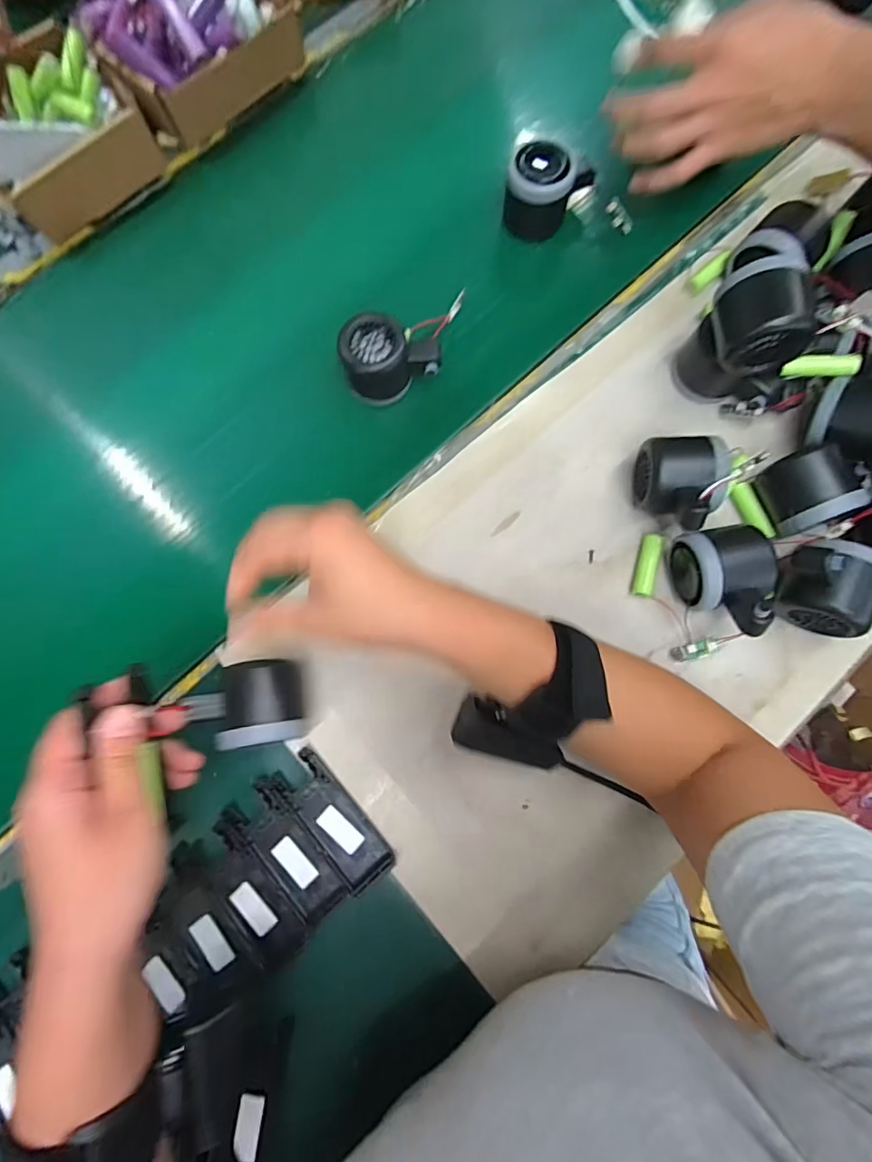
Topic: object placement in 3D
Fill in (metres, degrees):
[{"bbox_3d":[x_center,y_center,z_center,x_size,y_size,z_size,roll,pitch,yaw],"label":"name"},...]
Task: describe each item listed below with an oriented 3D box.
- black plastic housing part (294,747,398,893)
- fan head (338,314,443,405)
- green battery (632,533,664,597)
[{"bbox_3d":[-0.074,0.172,0.371,0.039,0.006,0.099,-41,80,-8],"label":"black plastic housing part"},{"bbox_3d":[-0.037,-0.185,0.435,0.079,0.052,0.045,2,77,1],"label":"fan head"},{"bbox_3d":[0.166,-0.013,0.404,0.014,0.011,0.050,15,78,4],"label":"green battery"}]

